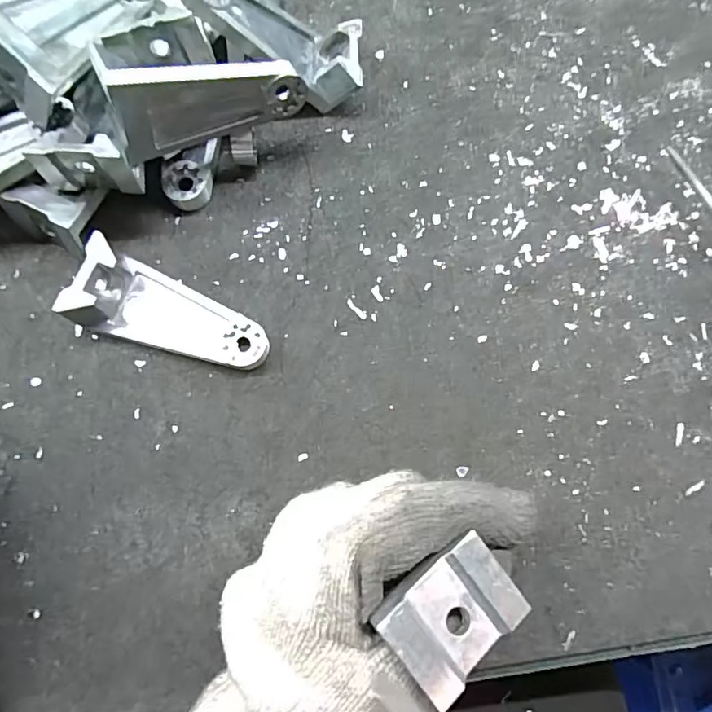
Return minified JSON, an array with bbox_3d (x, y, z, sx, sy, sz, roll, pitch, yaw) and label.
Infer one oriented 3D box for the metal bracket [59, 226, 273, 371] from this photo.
[{"bbox_3d":[-0.091,-0.020,0.263,0.092,0.033,0.040,22,76,4],"label":"metal bracket"}]

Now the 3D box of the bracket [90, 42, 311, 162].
[{"bbox_3d":[-0.072,-0.126,0.259,0.093,0.040,0.022,-19,77,-22],"label":"bracket"}]

